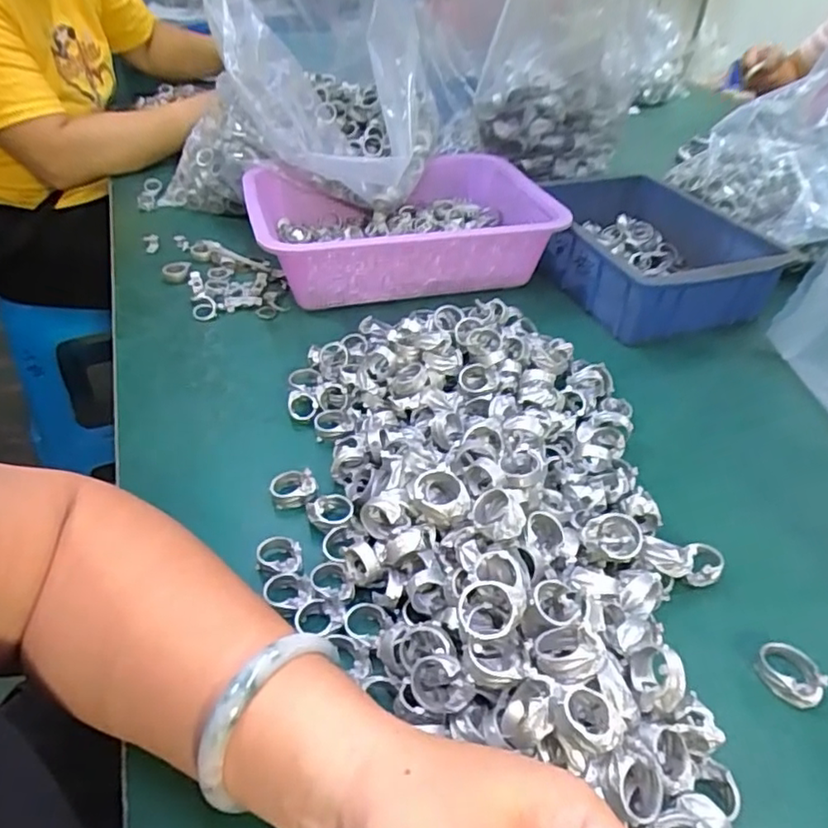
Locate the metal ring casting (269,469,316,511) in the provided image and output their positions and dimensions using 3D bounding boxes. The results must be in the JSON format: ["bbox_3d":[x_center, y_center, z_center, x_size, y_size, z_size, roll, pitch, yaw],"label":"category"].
[{"bbox_3d":[-0.079,0.049,0.394,0.029,0.015,0.020,-9,41,-12],"label":"metal ring casting"}]

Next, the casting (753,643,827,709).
[{"bbox_3d":[0.194,0.132,0.309,0.028,0.021,0.027,1,40,-1],"label":"casting"}]

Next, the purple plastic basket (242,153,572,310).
[{"bbox_3d":[-0.018,-0.204,0.643,0.295,0.074,0.222,-10,41,-13],"label":"purple plastic basket"}]

